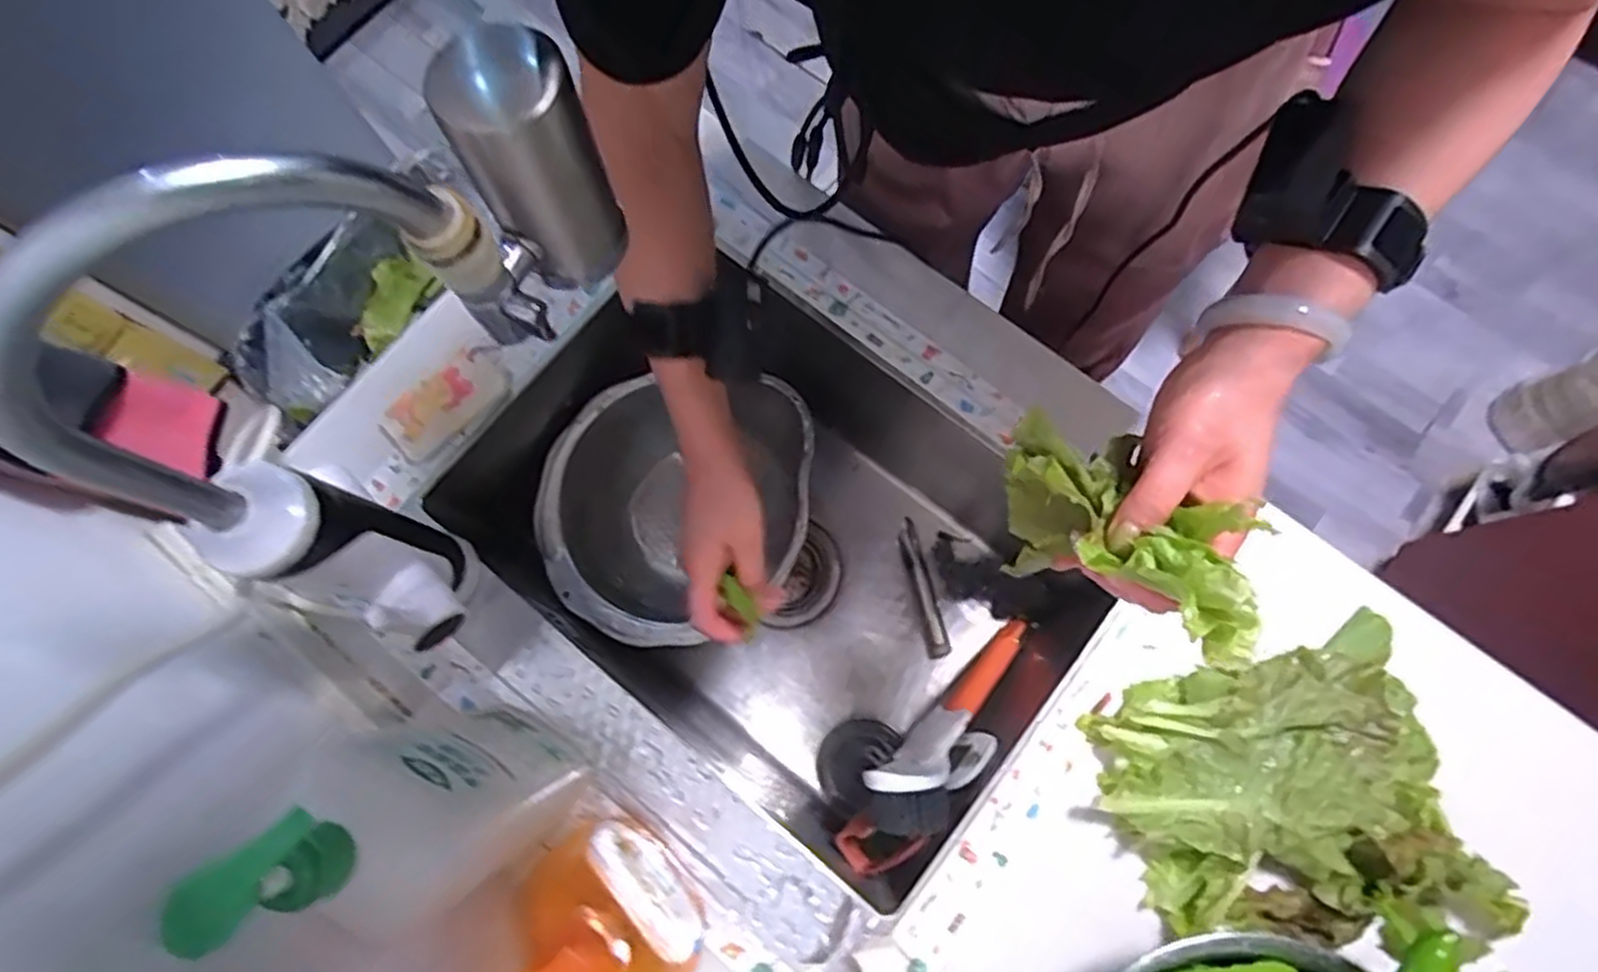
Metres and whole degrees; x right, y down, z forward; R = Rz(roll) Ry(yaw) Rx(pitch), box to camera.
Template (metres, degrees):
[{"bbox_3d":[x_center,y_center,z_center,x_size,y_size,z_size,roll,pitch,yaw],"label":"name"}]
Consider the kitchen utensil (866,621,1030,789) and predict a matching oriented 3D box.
[{"bbox_3d":[0.135,0.181,0.626,0.054,0.053,0.234,44,41,11],"label":"kitchen utensil"}]

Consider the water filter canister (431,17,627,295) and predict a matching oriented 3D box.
[{"bbox_3d":[-0.114,-0.140,0.337,0.053,0.124,0.047,-30,77,-6],"label":"water filter canister"}]

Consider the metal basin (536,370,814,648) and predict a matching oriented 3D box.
[{"bbox_3d":[-0.109,0.030,0.699,0.230,0.139,0.217,0,76,2],"label":"metal basin"}]

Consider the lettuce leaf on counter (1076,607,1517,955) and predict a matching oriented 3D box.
[{"bbox_3d":[0.324,0.208,0.505,0.230,0.048,0.203,-12,76,-1],"label":"lettuce leaf on counter"}]

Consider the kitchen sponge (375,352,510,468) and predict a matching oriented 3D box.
[{"bbox_3d":[-0.275,-0.064,0.598,0.098,0.025,0.052,-42,78,-8],"label":"kitchen sponge"}]

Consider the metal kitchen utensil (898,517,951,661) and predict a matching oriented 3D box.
[{"bbox_3d":[0.119,0.097,0.744,0.021,0.023,0.134,-13,76,-2],"label":"metal kitchen utensil"}]

